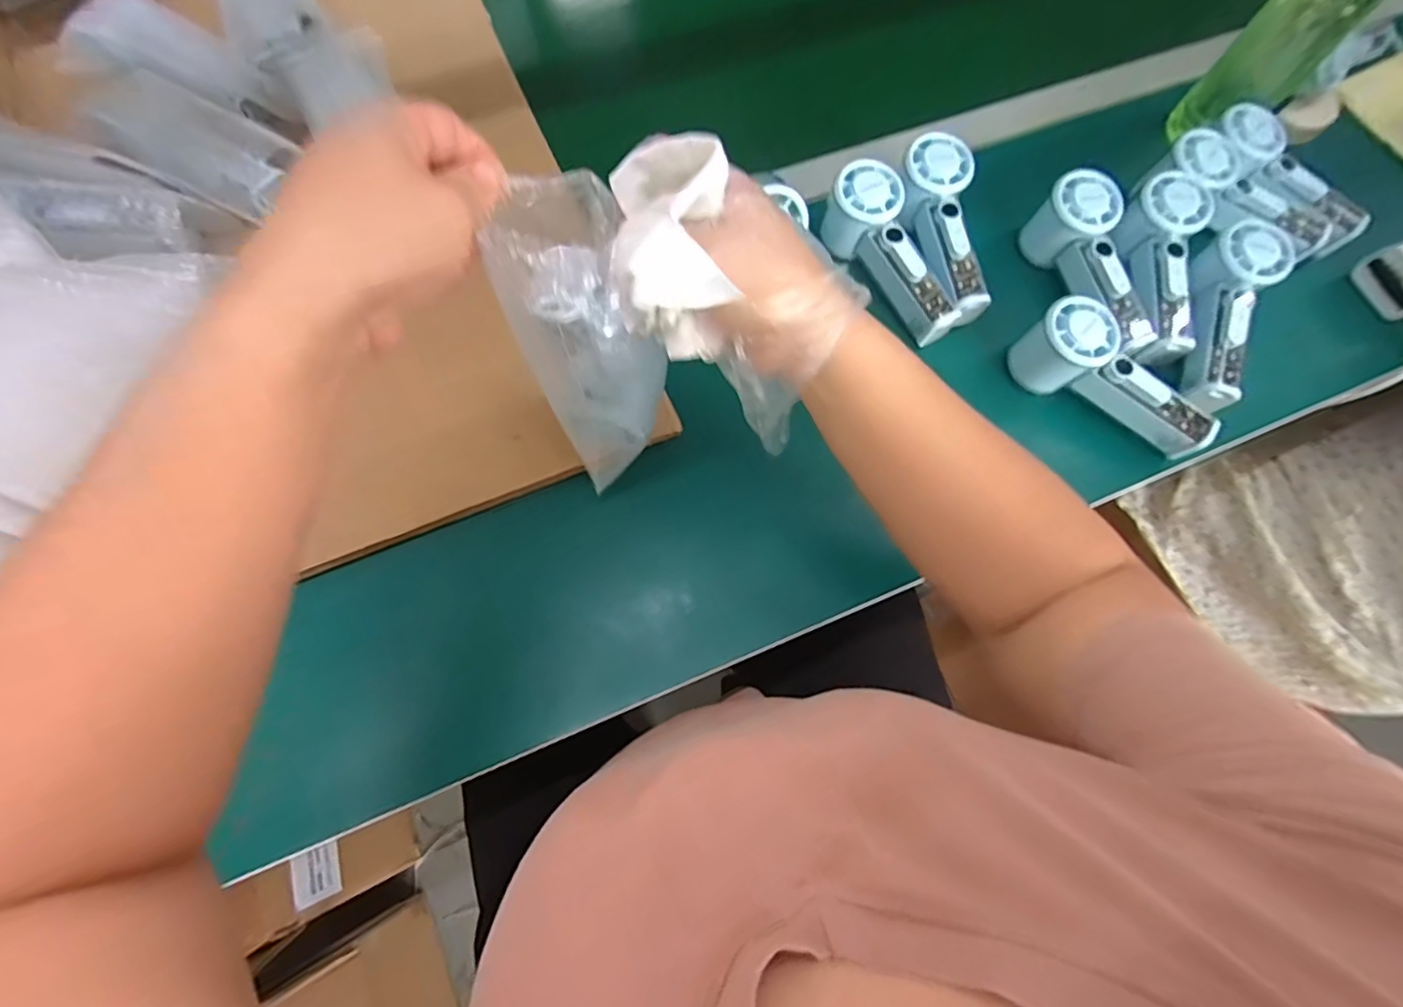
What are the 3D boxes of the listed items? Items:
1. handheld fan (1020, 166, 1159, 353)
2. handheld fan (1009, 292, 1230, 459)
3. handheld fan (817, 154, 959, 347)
[{"bbox_3d":[0.328,-0.194,0.485,0.052,0.058,0.149,-19,72,-8],"label":"handheld fan"},{"bbox_3d":[0.317,-0.093,0.463,0.153,0.065,0.052,35,73,-3],"label":"handheld fan"},{"bbox_3d":[0.157,-0.203,0.493,0.052,0.058,0.155,-30,87,-11],"label":"handheld fan"}]

